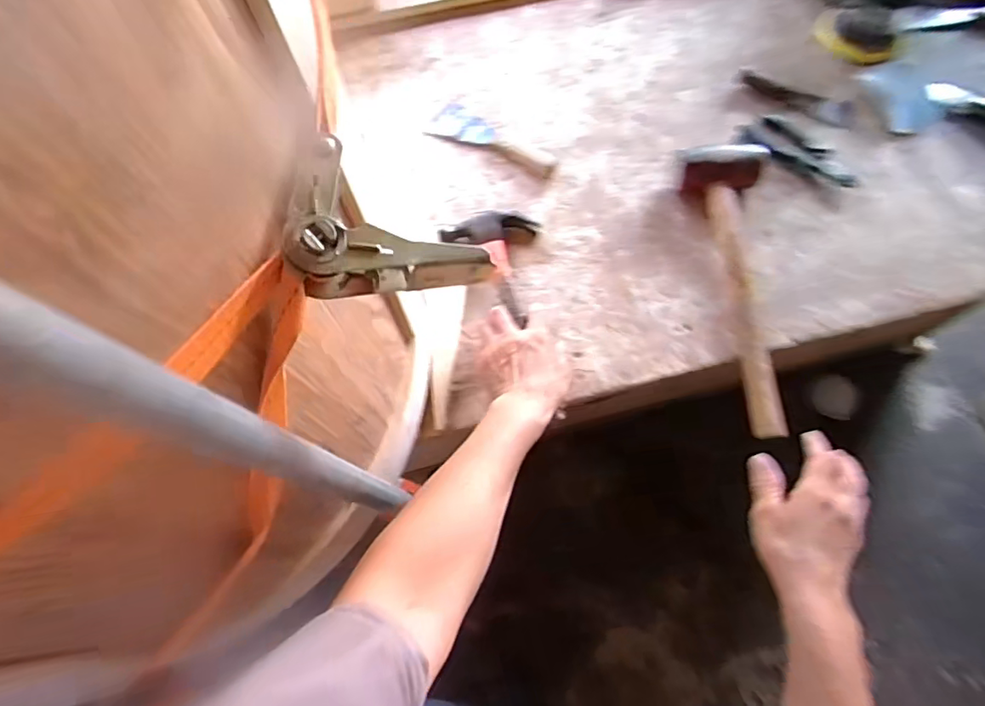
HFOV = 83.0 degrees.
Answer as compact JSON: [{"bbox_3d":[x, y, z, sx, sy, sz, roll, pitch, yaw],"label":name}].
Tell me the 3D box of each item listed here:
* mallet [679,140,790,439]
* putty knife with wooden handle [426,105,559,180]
[{"bbox_3d":[0.301,-0.084,0.651,0.103,0.060,0.361,-6,68,0],"label":"mallet"},{"bbox_3d":[0.003,-0.297,0.773,0.194,0.019,0.052,28,72,13],"label":"putty knife with wooden handle"}]

